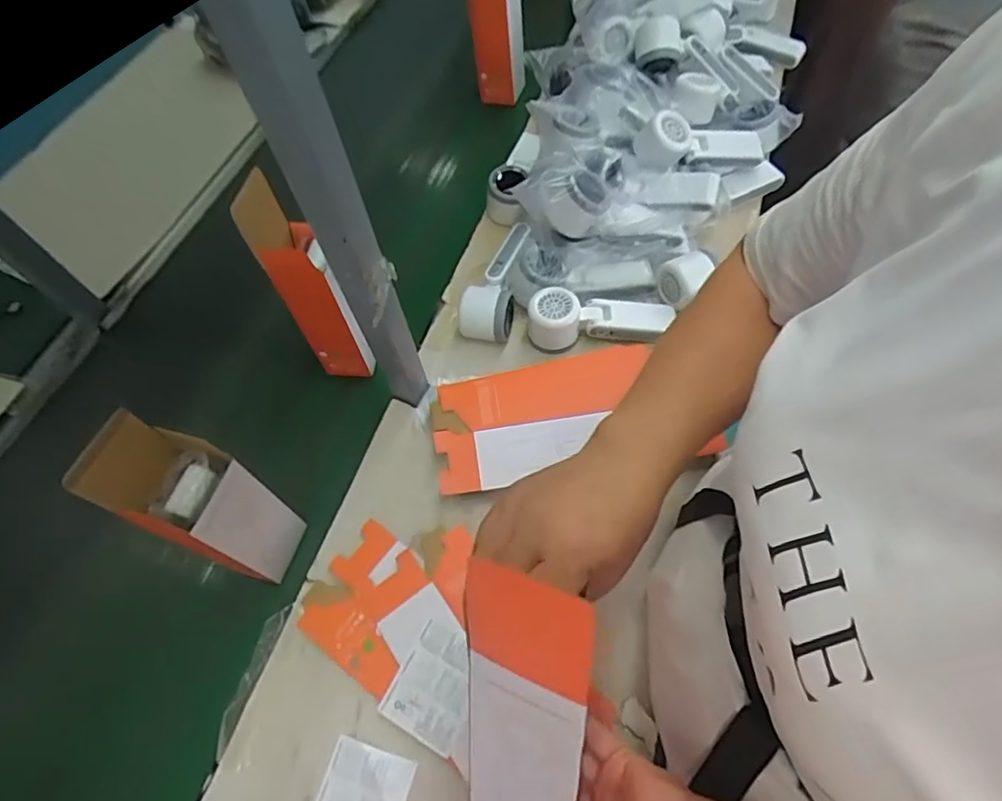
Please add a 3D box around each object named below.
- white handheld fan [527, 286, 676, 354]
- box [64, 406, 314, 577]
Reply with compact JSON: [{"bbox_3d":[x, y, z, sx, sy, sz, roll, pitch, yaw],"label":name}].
[{"bbox_3d":[0.112,-0.091,0.645,0.162,0.049,0.054,-2,61,2],"label":"white handheld fan"},{"bbox_3d":[-0.237,0.089,0.472,0.064,0.214,0.069,16,64,12],"label":"box"}]

